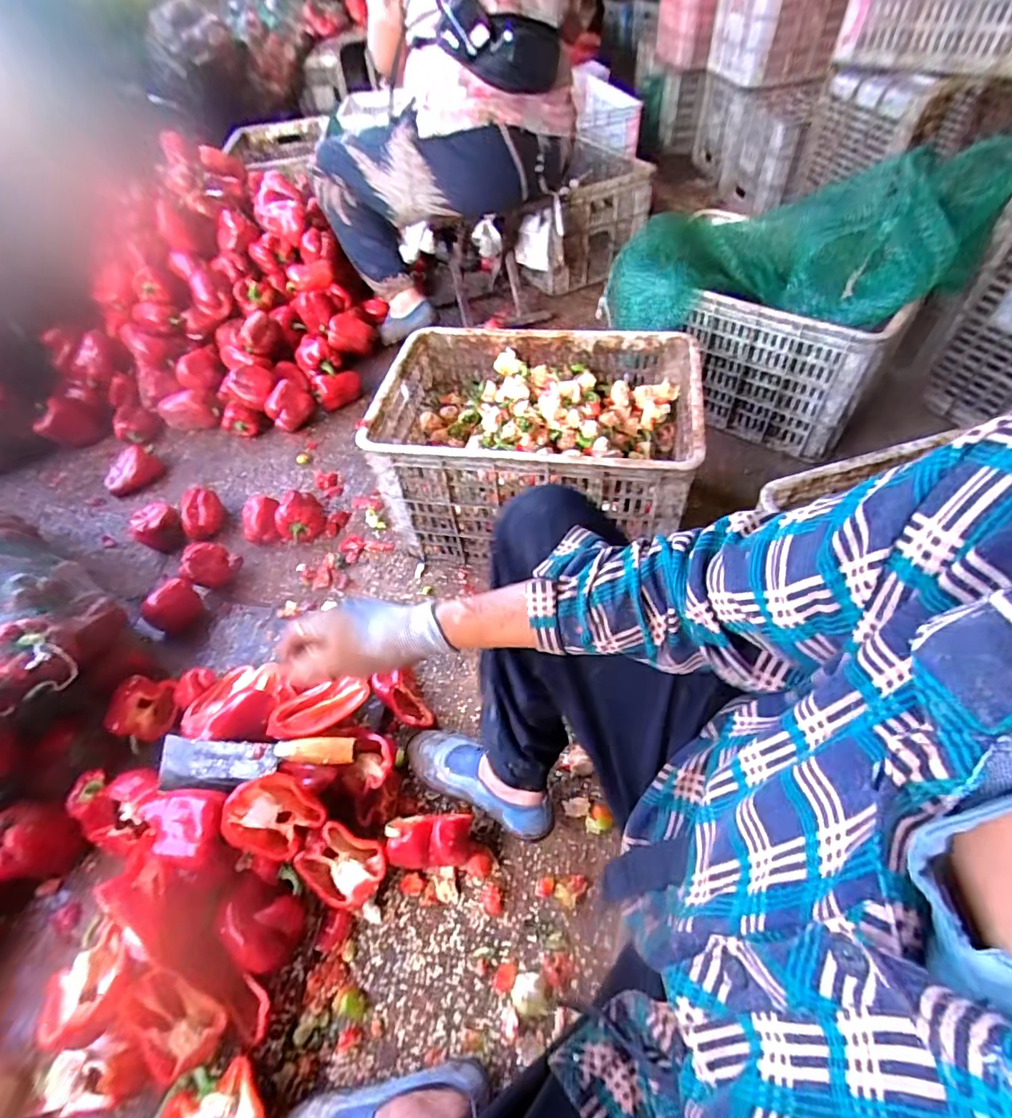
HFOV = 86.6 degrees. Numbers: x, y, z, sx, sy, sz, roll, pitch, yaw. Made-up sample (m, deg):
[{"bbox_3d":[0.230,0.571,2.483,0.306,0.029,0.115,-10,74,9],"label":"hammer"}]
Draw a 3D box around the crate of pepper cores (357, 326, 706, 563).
[{"bbox_3d":[0.056,-0.209,0.982,0.512,0.269,0.359,7,53,9],"label":"crate of pepper cores"}]

